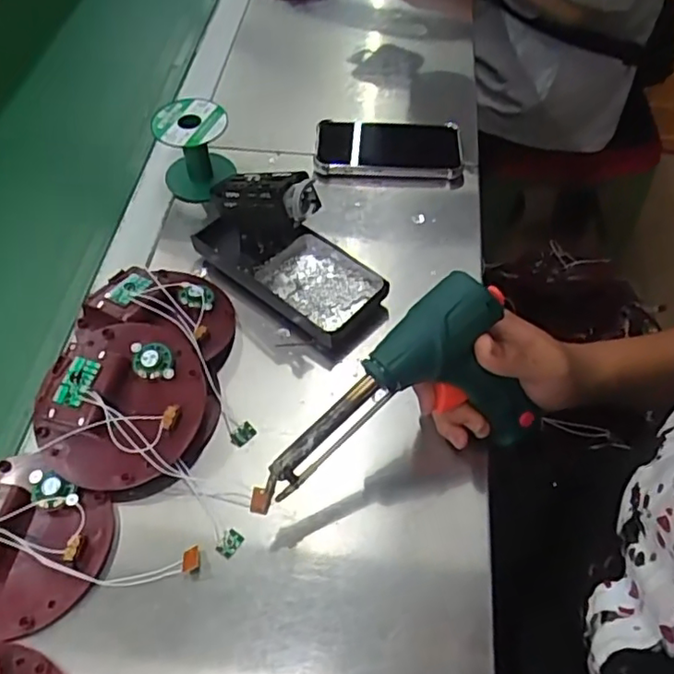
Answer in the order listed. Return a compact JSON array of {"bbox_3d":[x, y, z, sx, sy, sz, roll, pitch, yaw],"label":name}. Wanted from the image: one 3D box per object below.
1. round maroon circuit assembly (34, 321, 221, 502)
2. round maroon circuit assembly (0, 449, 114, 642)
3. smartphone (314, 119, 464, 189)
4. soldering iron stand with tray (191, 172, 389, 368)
[{"bbox_3d":[-0.150,0.046,0.450,0.114,0.039,0.123,0,54,0],"label":"round maroon circuit assembly"},{"bbox_3d":[-0.212,0.134,0.403,0.113,0.018,0.108,0,54,0],"label":"round maroon circuit assembly"},{"bbox_3d":[0.053,-0.196,0.644,0.147,0.020,0.089,2,54,1],"label":"smartphone"},{"bbox_3d":[-0.044,-0.081,0.502,0.170,0.109,0.086,31,60,21],"label":"soldering iron stand with tray"}]

